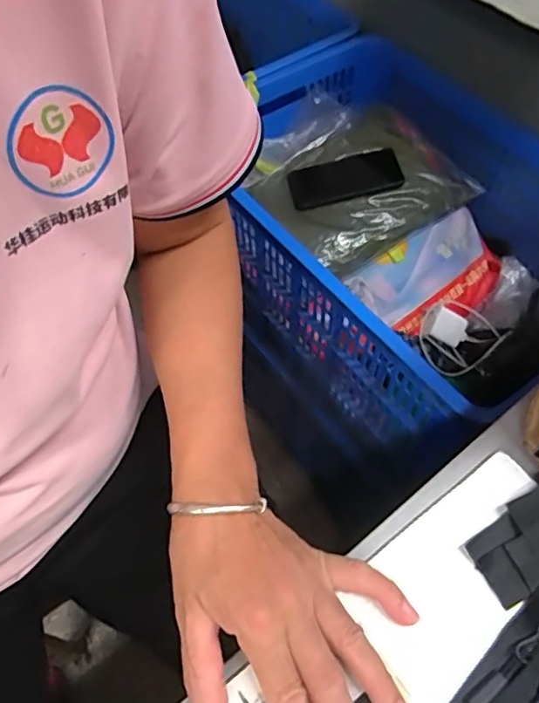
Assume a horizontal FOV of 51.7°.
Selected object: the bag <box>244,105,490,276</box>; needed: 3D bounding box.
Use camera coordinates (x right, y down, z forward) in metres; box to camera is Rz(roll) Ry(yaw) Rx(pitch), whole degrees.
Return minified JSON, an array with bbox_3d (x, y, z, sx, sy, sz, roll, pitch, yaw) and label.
[{"bbox_3d":[0.145,-0.266,0.898,0.273,0.062,0.250,-36,68,-5],"label":"bag"}]

